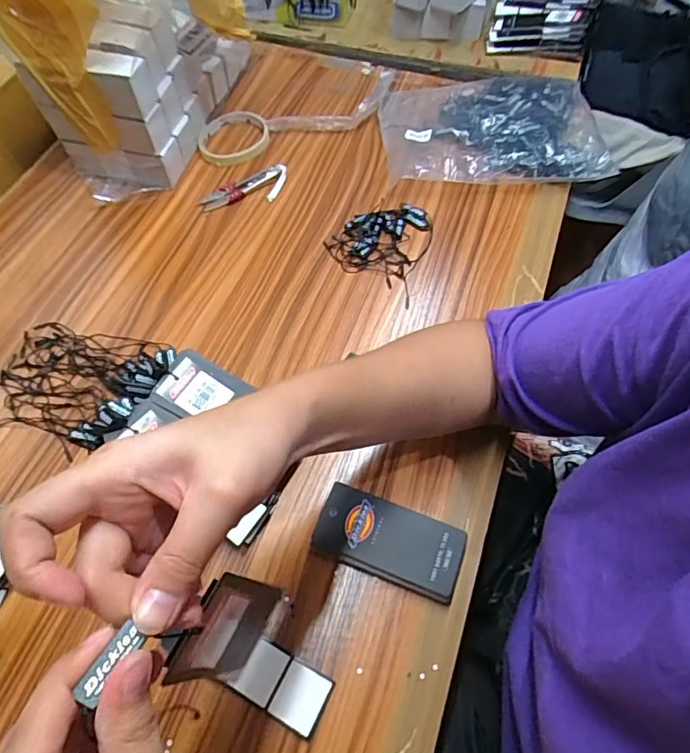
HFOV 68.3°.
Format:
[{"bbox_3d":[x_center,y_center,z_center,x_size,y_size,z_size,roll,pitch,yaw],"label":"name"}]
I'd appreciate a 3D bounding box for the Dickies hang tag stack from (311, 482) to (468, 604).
[{"bbox_3d":[0.033,0.125,0.387,0.108,0.013,0.054,18,62,11],"label":"Dickies hang tag stack"}]

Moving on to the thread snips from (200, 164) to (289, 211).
[{"bbox_3d":[-0.113,-0.214,0.583,0.104,0.008,0.040,-22,62,-12],"label":"thread snips"}]

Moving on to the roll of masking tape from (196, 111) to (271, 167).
[{"bbox_3d":[-0.135,-0.294,0.622,0.080,0.010,0.093,9,61,6],"label":"roll of masking tape"}]

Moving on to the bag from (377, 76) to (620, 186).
[{"bbox_3d":[0.173,-0.302,0.614,0.247,0.039,0.196,-1,60,0],"label":"bag"}]

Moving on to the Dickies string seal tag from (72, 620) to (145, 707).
[{"bbox_3d":[-0.078,0.095,0.169,0.009,0.004,0.025,18,43,11],"label":"Dickies string seal tag"}]

